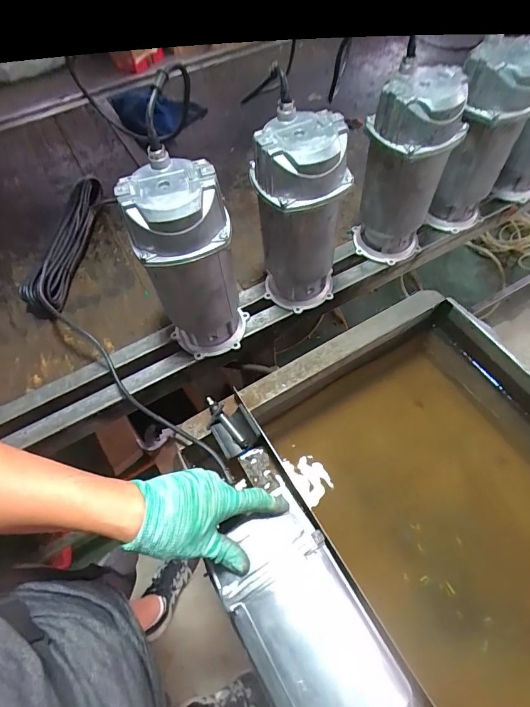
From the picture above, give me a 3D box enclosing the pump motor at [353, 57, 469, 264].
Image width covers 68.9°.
[{"bbox_3d":[0.233,-0.301,0.660,0.127,0.300,0.125,15,61,13],"label":"pump motor"}]

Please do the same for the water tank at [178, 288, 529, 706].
[{"bbox_3d":[0.305,0.304,0.582,0.550,0.209,0.744,-28,61,-12],"label":"water tank"}]

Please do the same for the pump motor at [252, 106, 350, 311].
[{"bbox_3d":[0.053,-0.199,0.614,0.134,0.293,0.108,2,59,5],"label":"pump motor"}]

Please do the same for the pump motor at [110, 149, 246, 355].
[{"bbox_3d":[-0.106,-0.119,0.577,0.128,0.292,0.117,-33,62,-15],"label":"pump motor"}]

